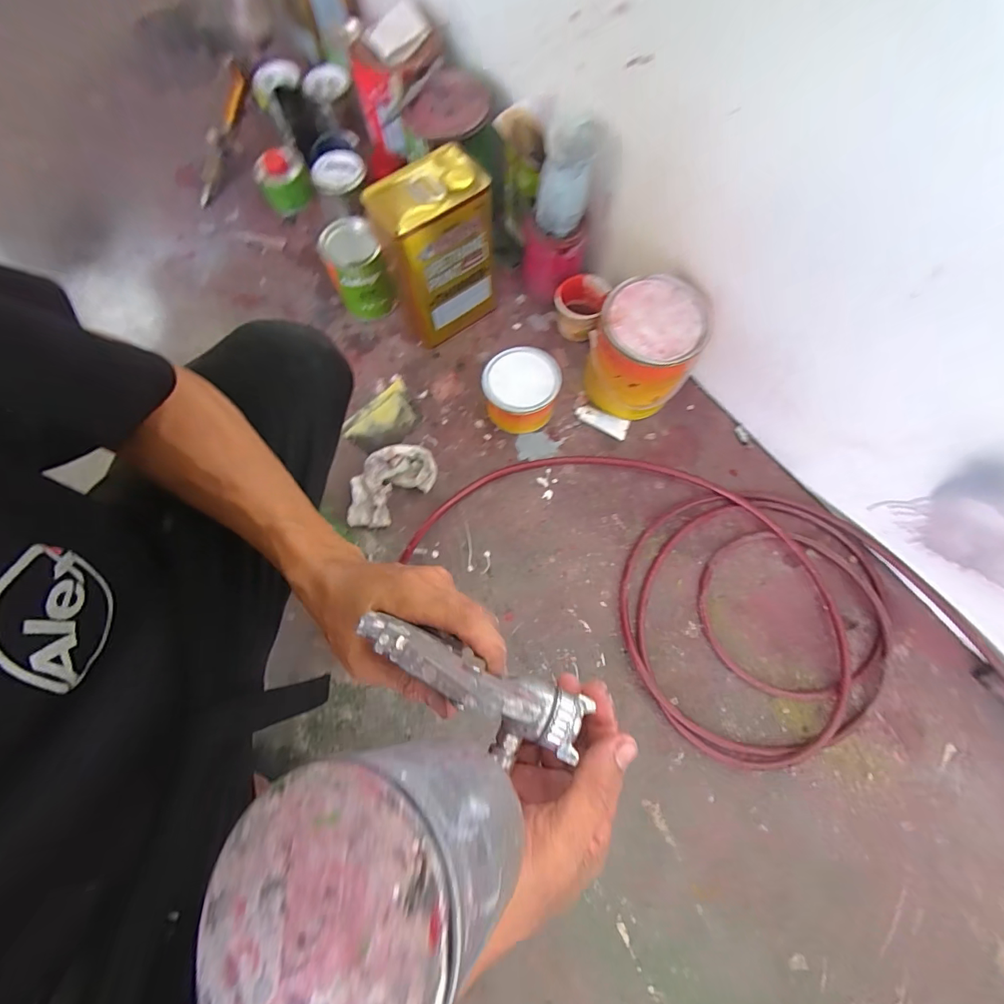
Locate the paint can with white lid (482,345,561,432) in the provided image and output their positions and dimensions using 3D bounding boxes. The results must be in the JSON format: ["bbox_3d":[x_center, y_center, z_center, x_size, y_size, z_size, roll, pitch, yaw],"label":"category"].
[{"bbox_3d":[0.032,-0.188,0.736,0.122,0.084,0.120,0,72,-1],"label":"paint can with white lid"}]

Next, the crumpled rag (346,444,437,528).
[{"bbox_3d":[-0.186,-0.028,0.711,0.162,0.053,0.091,-40,77,-13],"label":"crumpled rag"}]

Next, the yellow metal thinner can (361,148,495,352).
[{"bbox_3d":[-0.105,-0.396,0.719,0.164,0.247,0.117,-30,76,-10],"label":"yellow metal thinner can"}]

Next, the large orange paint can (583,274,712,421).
[{"bbox_3d":[0.220,-0.235,0.703,0.148,0.166,0.154,0,72,1],"label":"large orange paint can"}]

